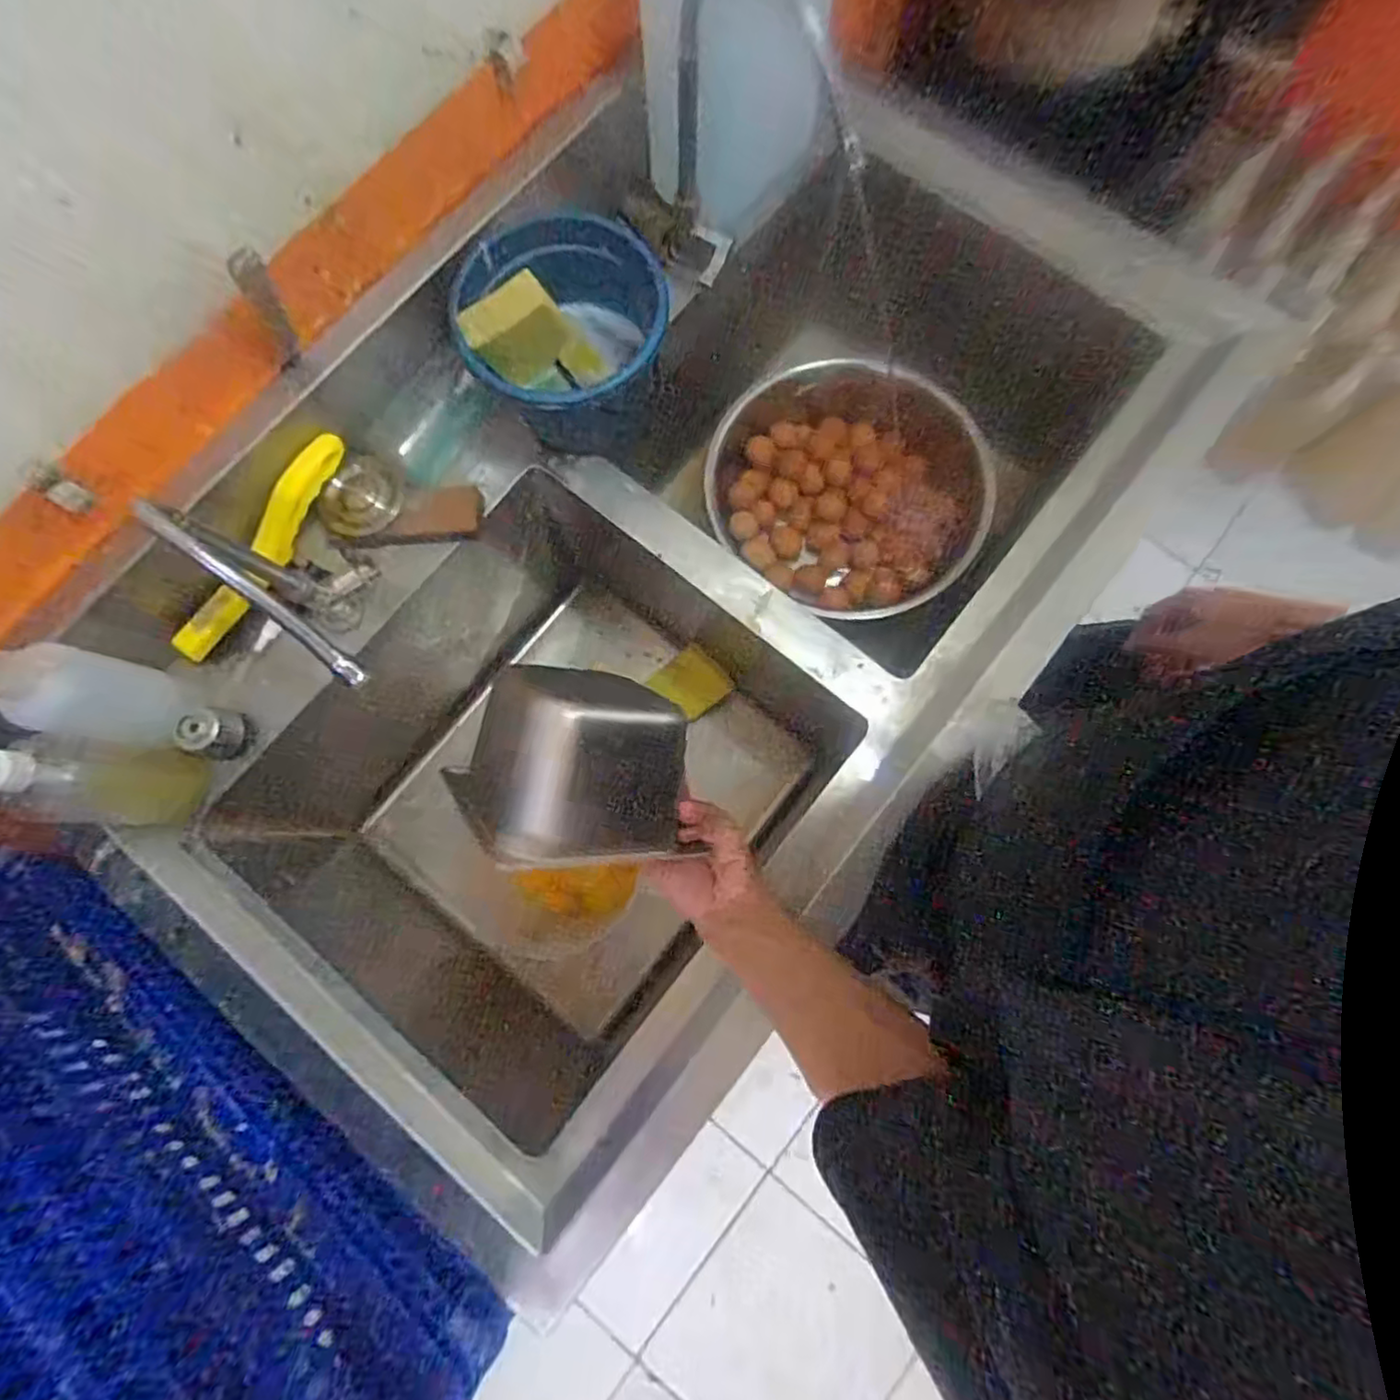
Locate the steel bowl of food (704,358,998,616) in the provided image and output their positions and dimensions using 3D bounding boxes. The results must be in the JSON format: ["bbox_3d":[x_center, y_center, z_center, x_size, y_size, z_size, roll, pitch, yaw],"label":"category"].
[{"bbox_3d":[0.201,-0.293,0.909,0.361,0.097,0.323,43,81,8],"label":"steel bowl of food"}]

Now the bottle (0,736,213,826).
[{"bbox_3d":[-0.512,0.065,0.547,0.048,0.212,0.070,4,78,1],"label":"bottle"}]

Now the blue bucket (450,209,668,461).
[{"bbox_3d":[-0.122,-0.344,0.624,0.176,0.107,0.184,4,78,1],"label":"blue bucket"}]

